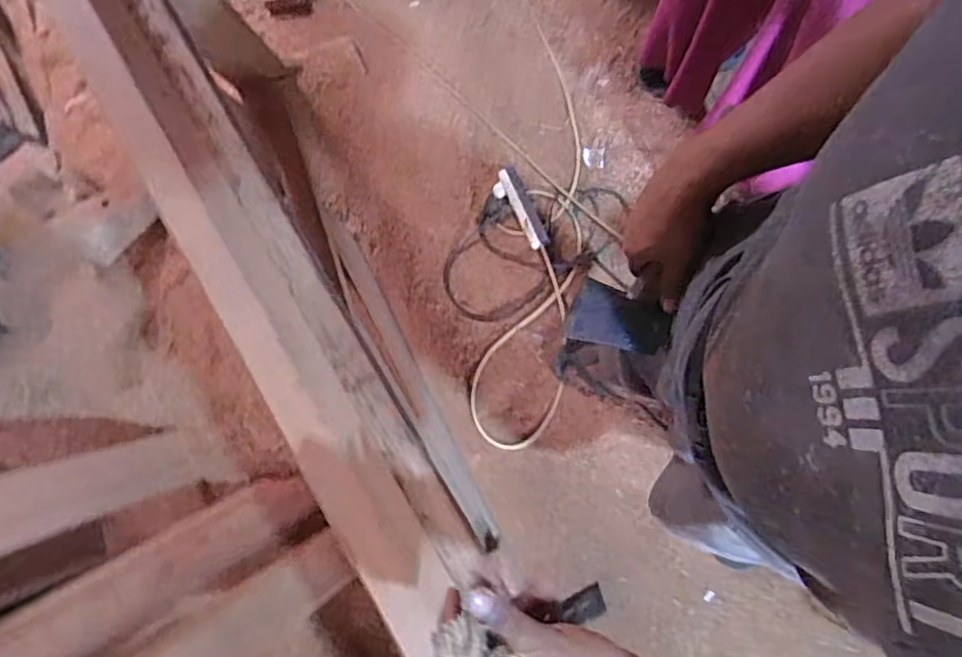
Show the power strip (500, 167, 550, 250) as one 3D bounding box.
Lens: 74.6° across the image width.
[{"bbox_3d":[0.100,-0.287,1.488,0.042,0.025,0.204,-26,80,1],"label":"power strip"}]

